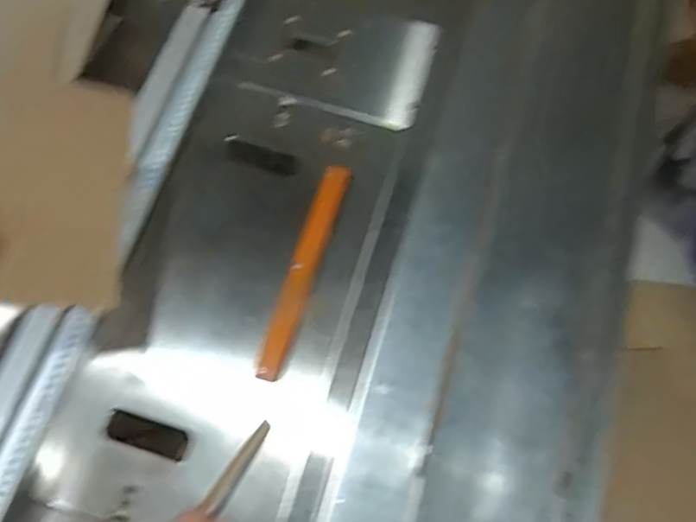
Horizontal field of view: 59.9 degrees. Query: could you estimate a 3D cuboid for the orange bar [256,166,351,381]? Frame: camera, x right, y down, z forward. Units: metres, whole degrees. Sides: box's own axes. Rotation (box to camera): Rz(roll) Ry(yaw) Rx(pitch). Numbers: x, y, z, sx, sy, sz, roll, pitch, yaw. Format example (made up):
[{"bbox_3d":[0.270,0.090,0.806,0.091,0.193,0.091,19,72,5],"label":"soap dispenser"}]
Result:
[{"bbox_3d":[-0.047,0.006,0.659,0.029,0.013,0.252,17,71,5],"label":"orange bar"}]

